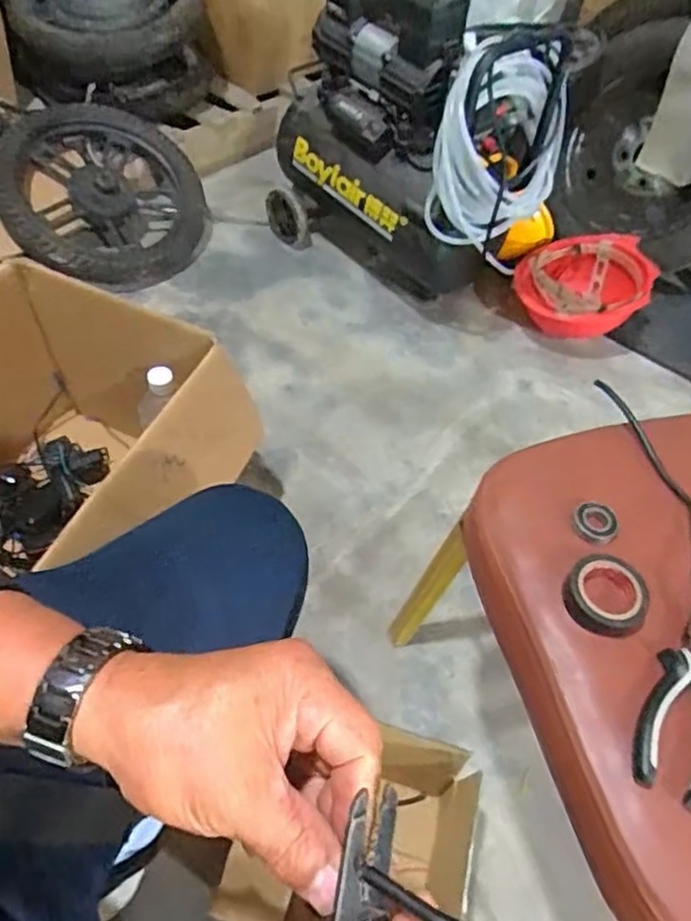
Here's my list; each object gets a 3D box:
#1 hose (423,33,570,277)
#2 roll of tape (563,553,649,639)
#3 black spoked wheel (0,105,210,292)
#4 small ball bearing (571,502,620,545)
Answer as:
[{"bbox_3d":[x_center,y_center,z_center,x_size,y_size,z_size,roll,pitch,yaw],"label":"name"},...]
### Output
[{"bbox_3d":[0.249,-0.506,1.054,0.180,0.257,0.230,20,55,10],"label":"hose"},{"bbox_3d":[0.187,0.095,0.468,0.057,0.022,0.056,2,54,-3],"label":"roll of tape"},{"bbox_3d":[-0.468,-0.518,1.317,0.393,0.104,0.387,6,76,-24],"label":"black spoked wheel"},{"bbox_3d":[0.191,0.048,0.506,0.033,0.014,0.028,33,59,18],"label":"small ball bearing"}]

